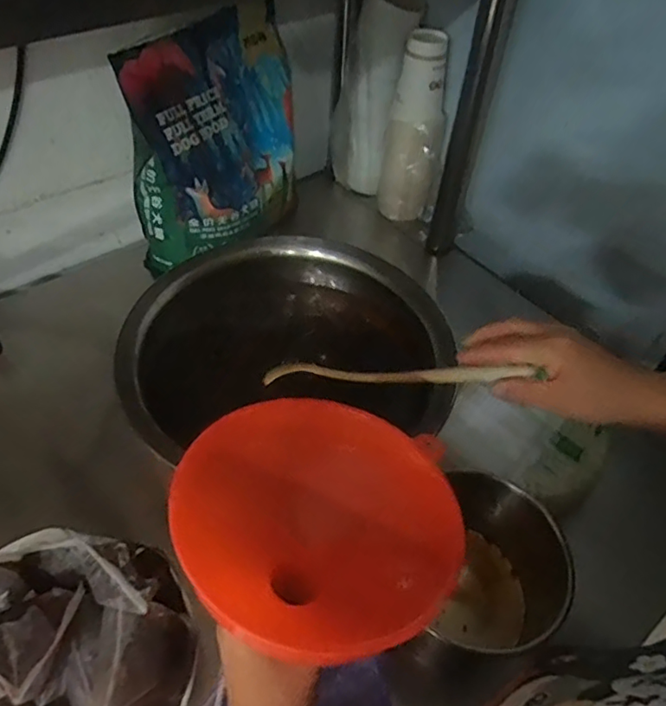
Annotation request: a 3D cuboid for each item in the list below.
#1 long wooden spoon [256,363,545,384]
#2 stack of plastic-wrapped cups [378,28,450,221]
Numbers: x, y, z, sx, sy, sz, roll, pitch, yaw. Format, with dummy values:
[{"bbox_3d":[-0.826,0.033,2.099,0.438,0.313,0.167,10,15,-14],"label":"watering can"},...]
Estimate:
[{"bbox_3d":[0.049,0.021,0.511,0.271,0.022,0.031,-1,41,38],"label":"long wooden spoon"},{"bbox_3d":[0.123,-0.321,0.843,0.086,0.261,0.078,9,49,4],"label":"stack of plastic-wrapped cups"}]

